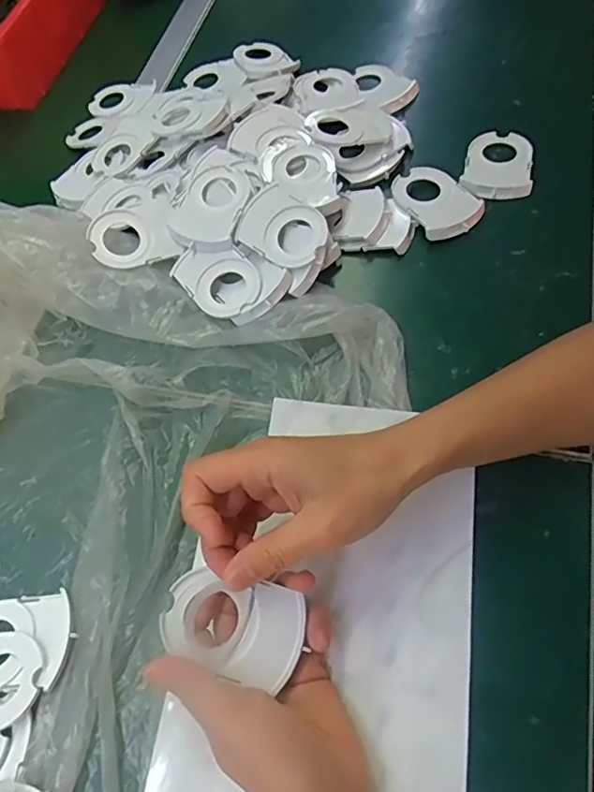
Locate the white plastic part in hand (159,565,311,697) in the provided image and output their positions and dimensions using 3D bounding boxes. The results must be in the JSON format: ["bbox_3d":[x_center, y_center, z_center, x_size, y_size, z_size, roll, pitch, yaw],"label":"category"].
[{"bbox_3d":[-0.035,0.125,0.312,0.073,0.012,0.047,23,69,-4],"label":"white plastic part in hand"}]

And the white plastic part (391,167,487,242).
[{"bbox_3d":[0.120,-0.166,0.485,0.059,0.013,0.078,-29,61,-7],"label":"white plastic part"}]

